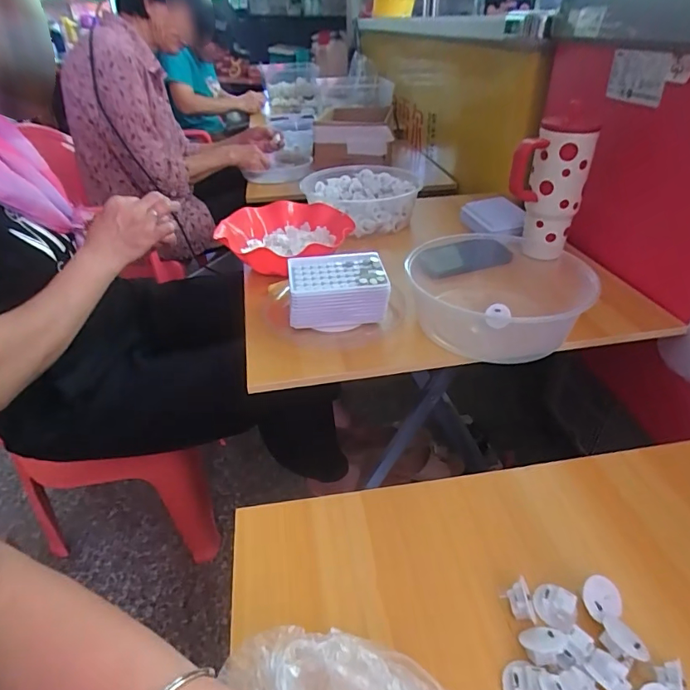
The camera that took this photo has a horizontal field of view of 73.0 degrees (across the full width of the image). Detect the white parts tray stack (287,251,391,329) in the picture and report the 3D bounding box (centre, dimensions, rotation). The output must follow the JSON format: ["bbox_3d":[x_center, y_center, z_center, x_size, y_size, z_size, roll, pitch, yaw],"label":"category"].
[{"bbox_3d":[-0.011,-0.074,0.639,0.131,0.067,0.100,-6,36,-4],"label":"white parts tray stack"}]

